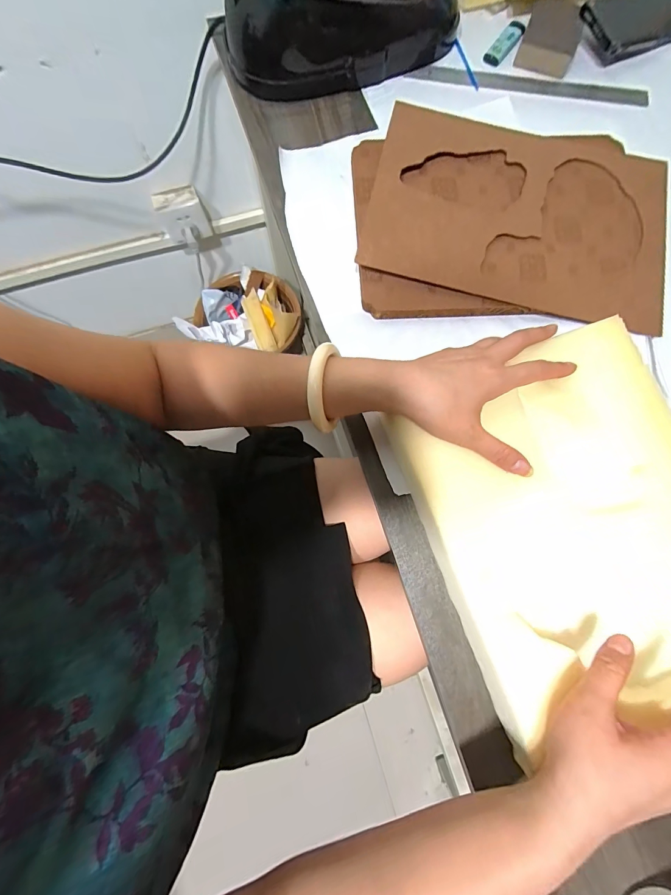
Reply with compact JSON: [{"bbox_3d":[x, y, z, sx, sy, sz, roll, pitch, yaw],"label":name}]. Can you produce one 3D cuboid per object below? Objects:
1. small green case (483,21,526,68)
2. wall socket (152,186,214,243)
[{"bbox_3d":[0.229,-0.545,0.490,0.026,0.018,0.071,35,80,7],"label":"small green case"},{"bbox_3d":[-0.302,-0.453,0.731,0.090,0.096,0.048,-17,78,-4],"label":"wall socket"}]

